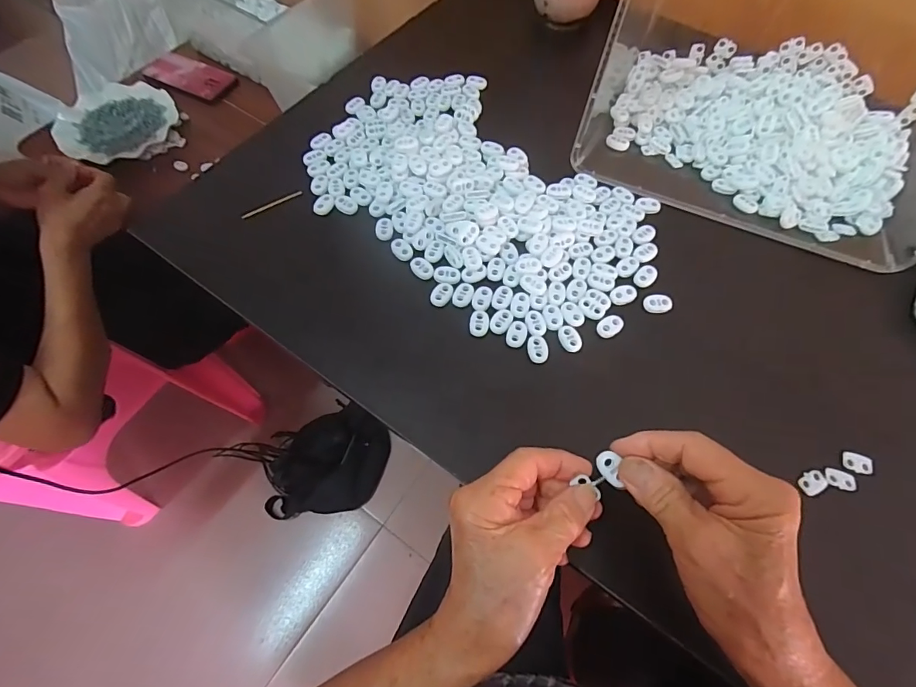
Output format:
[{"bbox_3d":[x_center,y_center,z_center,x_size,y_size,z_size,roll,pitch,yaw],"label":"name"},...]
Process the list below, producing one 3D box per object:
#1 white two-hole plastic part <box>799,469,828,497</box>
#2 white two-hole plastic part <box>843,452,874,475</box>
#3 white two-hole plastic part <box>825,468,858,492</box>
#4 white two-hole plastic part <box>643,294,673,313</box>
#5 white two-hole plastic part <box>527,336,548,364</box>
[{"bbox_3d":[0.247,0.096,0.305,0.019,0.004,0.013,-27,69,-10],"label":"white two-hole plastic part"},{"bbox_3d":[0.284,0.085,0.310,0.019,0.004,0.014,20,69,9],"label":"white two-hole plastic part"},{"bbox_3d":[0.266,0.095,0.305,0.020,0.004,0.012,23,70,10],"label":"white two-hole plastic part"},{"bbox_3d":[0.165,-0.034,0.362,0.022,0.004,0.017,2,67,2],"label":"white two-hole plastic part"},{"bbox_3d":[0.063,0.004,0.343,0.015,0.004,0.022,-4,67,0],"label":"white two-hole plastic part"}]

